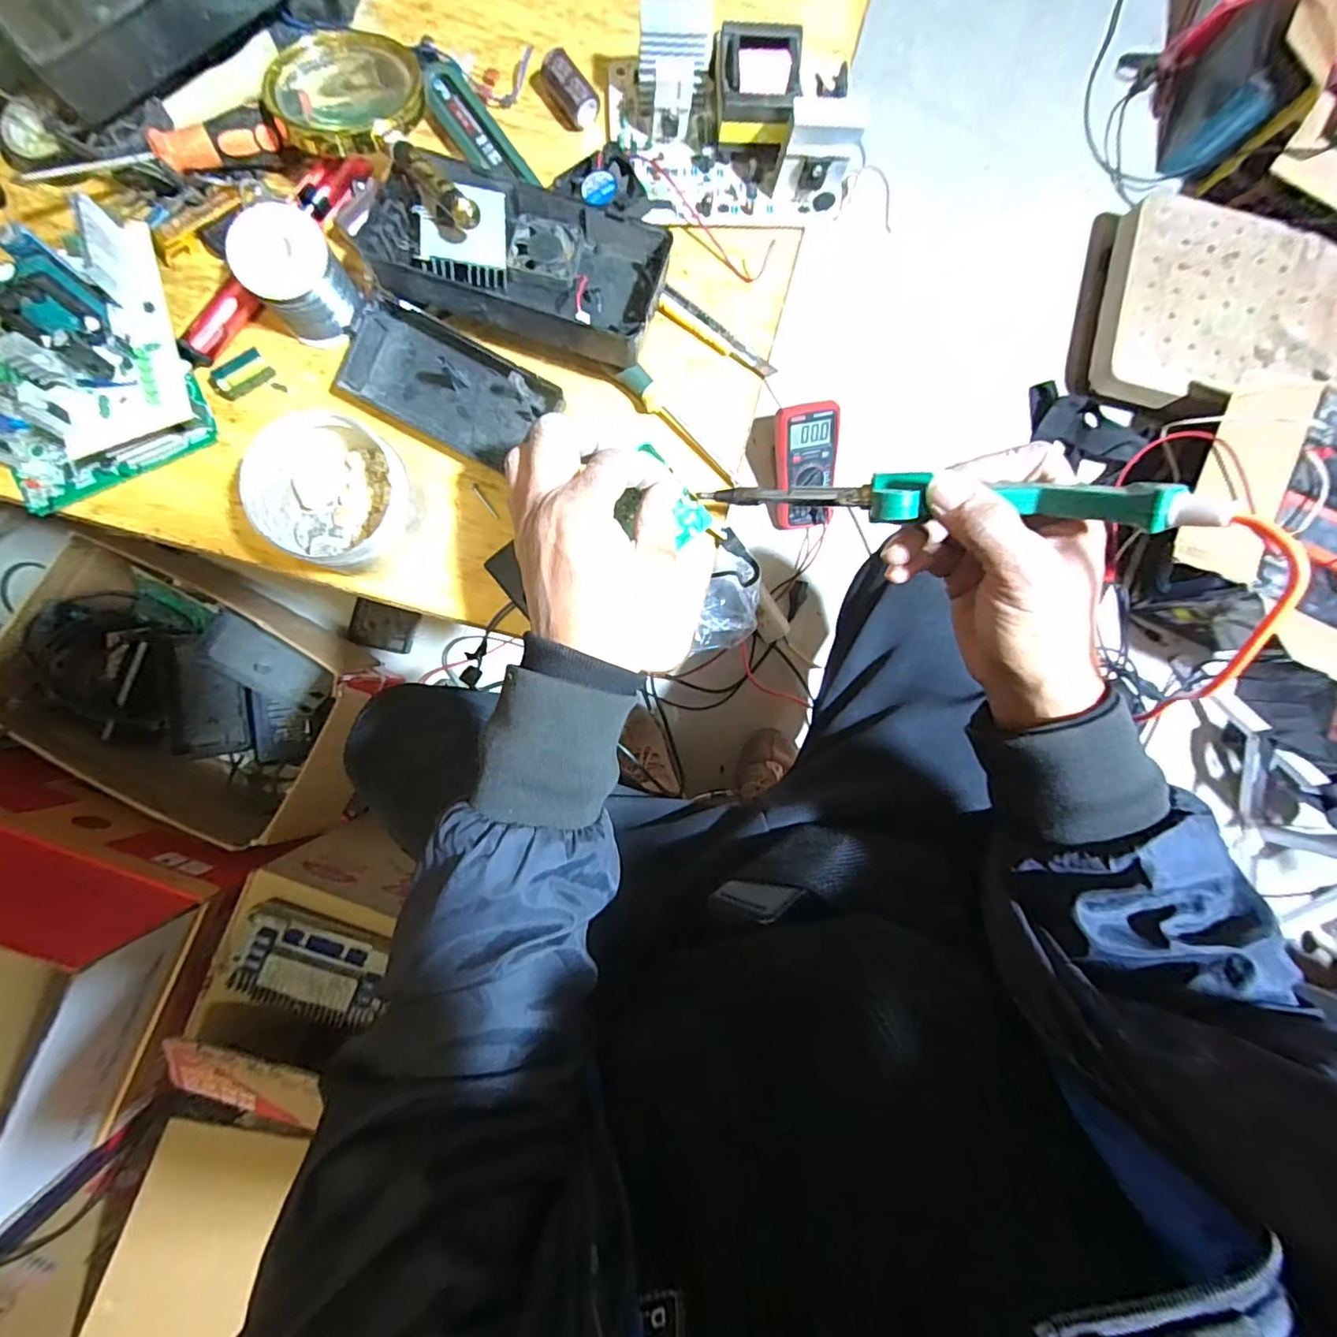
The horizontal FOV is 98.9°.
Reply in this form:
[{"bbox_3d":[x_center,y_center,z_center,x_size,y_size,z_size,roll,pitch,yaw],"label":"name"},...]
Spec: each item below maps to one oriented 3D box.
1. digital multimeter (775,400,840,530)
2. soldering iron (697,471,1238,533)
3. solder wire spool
[{"bbox_3d":[0.211,-0.307,0.882,0.087,0.033,0.184,-7,125,-3],"label":"digital multimeter"},{"bbox_3d":[0.128,-0.087,0.293,0.230,0.028,0.026,10,89,28],"label":"soldering iron"},{"bbox_3d":[-0.225,-0.238,0.351,0.053,0.055,0.047,-31,91,-3],"label":"solder wire spool"}]

